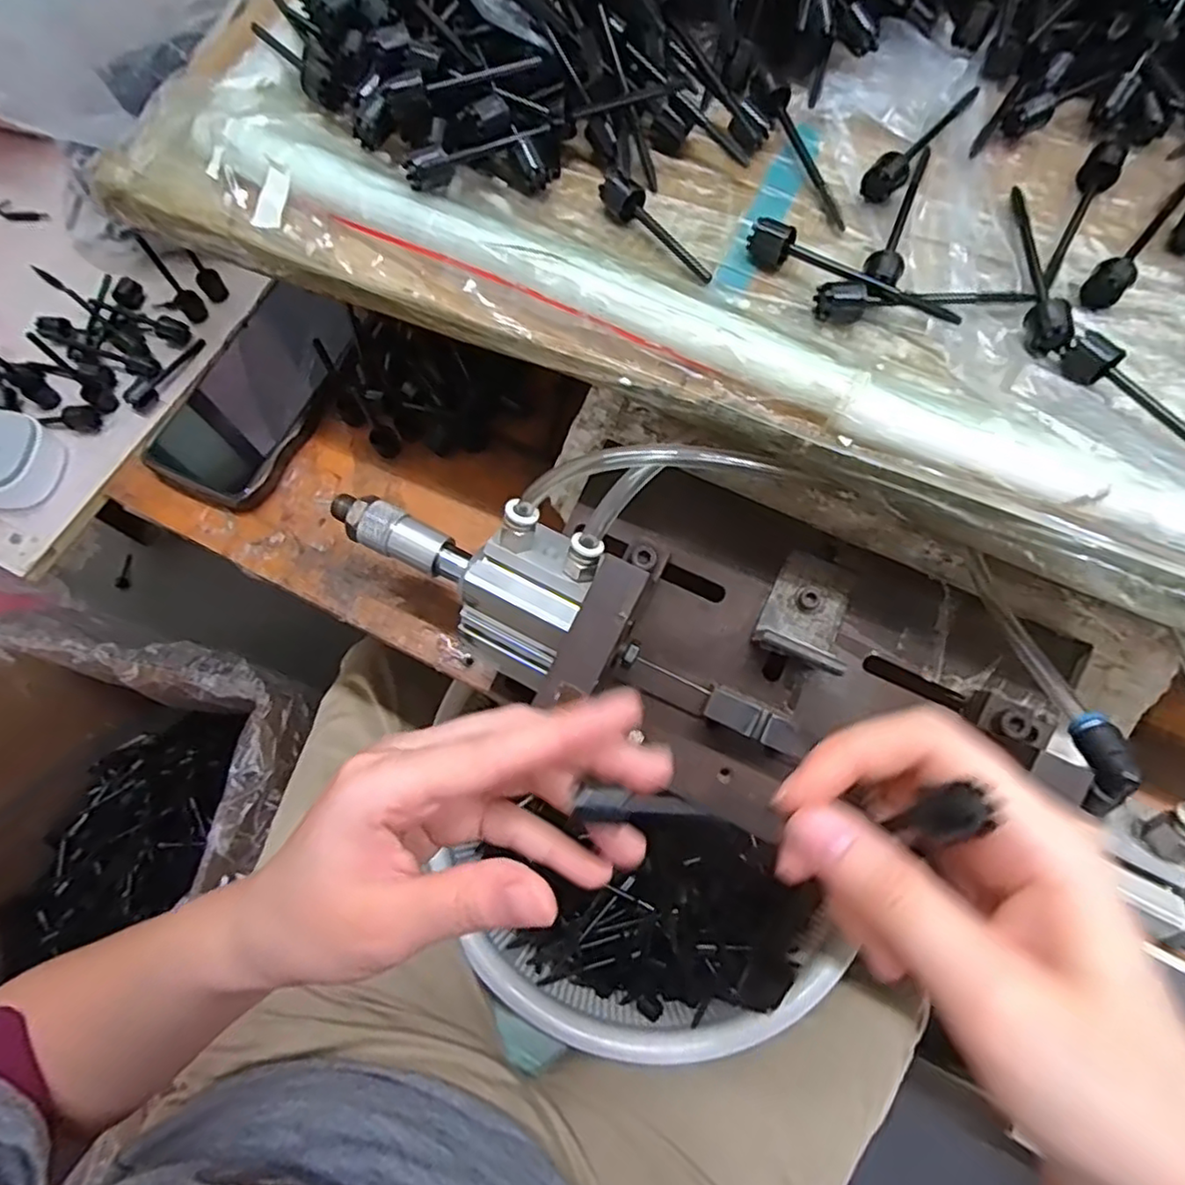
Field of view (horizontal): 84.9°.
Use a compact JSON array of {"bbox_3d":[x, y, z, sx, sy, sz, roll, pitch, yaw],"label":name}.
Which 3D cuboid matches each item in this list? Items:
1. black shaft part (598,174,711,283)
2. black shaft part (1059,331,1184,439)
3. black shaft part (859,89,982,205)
[{"bbox_3d":[0.027,-0.151,0.268,0.014,0.015,0.061,-35,74,-12],"label":"black shaft part"},{"bbox_3d":[0.205,-0.061,0.233,0.011,0.016,0.085,-28,73,-10],"label":"black shaft part"},{"bbox_3d":[0.145,-0.201,0.284,0.014,0.011,0.083,36,74,12],"label":"black shaft part"}]

